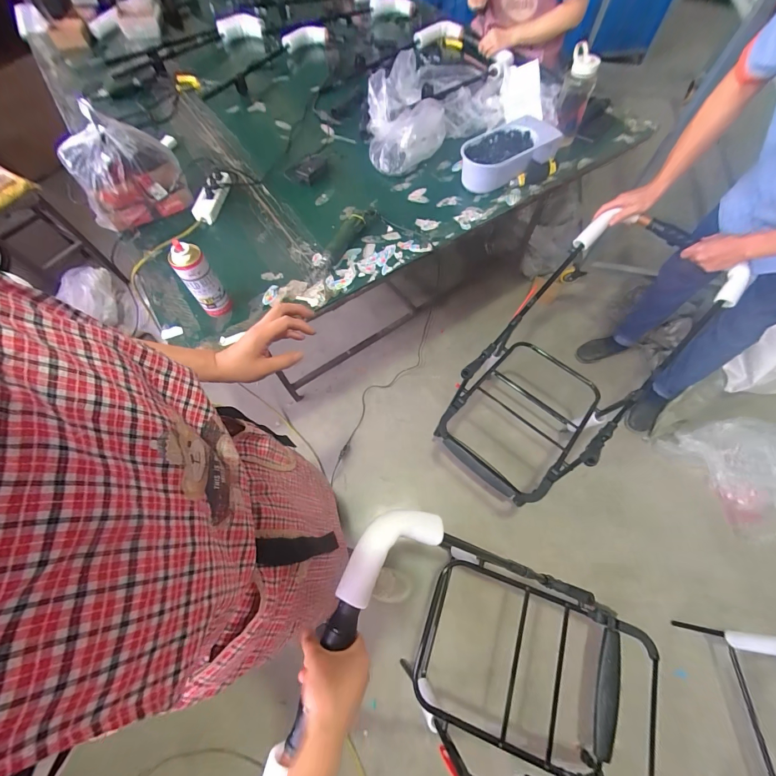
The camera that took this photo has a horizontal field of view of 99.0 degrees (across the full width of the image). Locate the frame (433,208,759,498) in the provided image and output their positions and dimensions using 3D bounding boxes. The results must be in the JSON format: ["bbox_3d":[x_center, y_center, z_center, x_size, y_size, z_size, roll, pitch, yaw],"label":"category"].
[{"bbox_3d":[0.548,-0.094,0.990,0.399,0.356,0.843,40,72,18],"label":"frame"}]

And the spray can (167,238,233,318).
[{"bbox_3d":[-0.392,-0.223,0.698,0.061,0.161,0.051,-35,69,-14],"label":"spray can"}]

